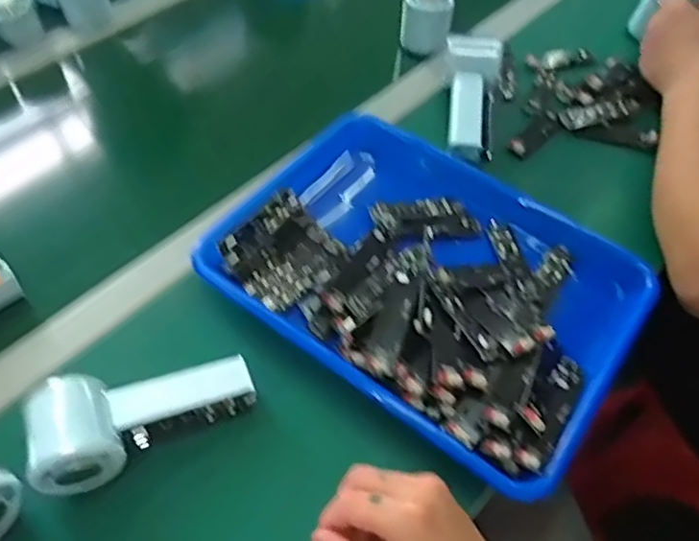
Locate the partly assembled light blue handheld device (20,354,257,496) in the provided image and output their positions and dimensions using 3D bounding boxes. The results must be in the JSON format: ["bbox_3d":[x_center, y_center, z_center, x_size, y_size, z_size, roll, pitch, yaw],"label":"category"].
[{"bbox_3d":[-0.145,0.096,0.425,0.151,0.040,0.071,-19,58,-16],"label":"partly assembled light blue handheld device"}]

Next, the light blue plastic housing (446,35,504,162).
[{"bbox_3d":[0.128,-0.179,0.633,0.057,0.026,0.140,5,75,1],"label":"light blue plastic housing"}]

